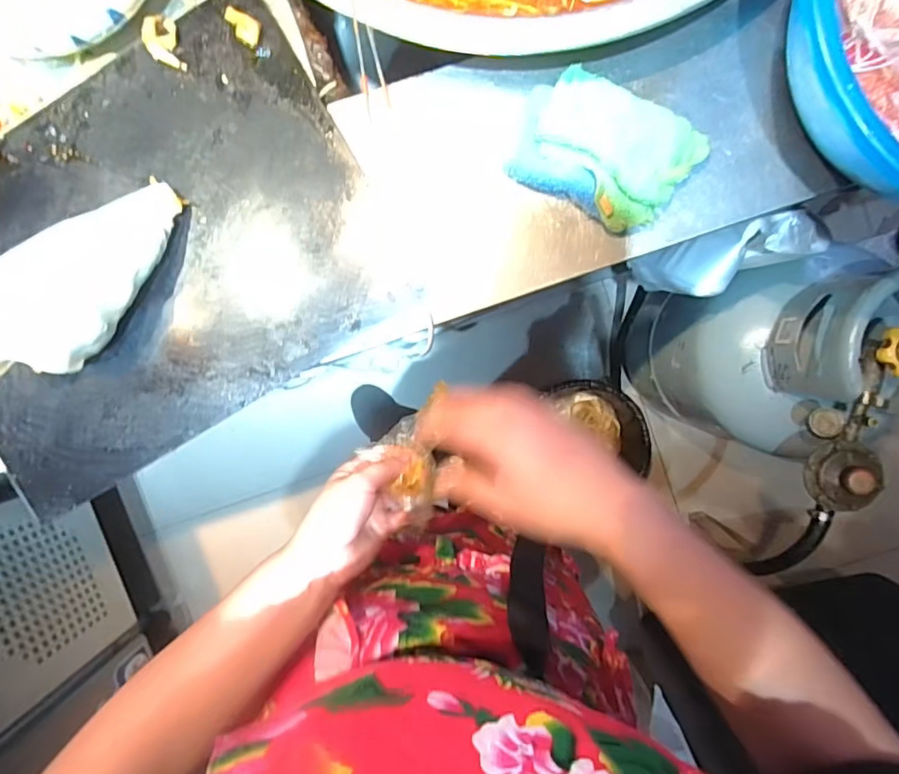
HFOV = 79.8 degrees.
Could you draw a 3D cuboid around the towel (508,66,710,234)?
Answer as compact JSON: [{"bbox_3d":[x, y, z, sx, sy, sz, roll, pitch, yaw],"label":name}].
[{"bbox_3d":[0.128,-0.195,0.436,0.146,0.039,0.109,25,93,-3],"label":"towel"}]

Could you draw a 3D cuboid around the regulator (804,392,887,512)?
[{"bbox_3d":[0.471,0.077,0.637,0.068,0.061,0.146,9,94,-2],"label":"regulator"}]

